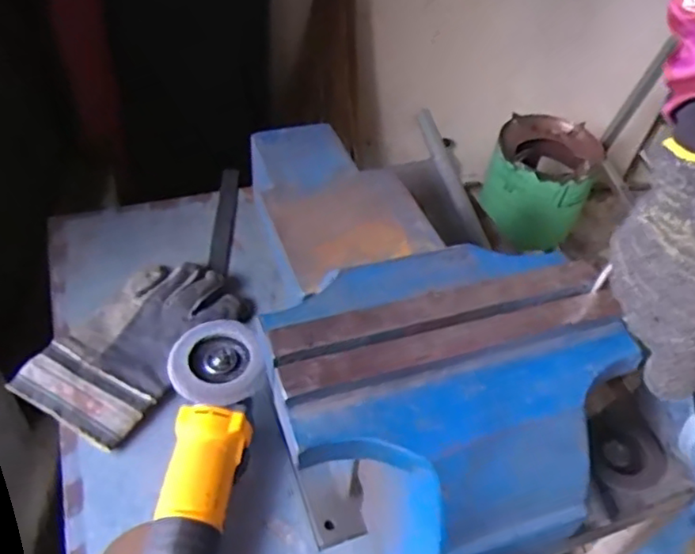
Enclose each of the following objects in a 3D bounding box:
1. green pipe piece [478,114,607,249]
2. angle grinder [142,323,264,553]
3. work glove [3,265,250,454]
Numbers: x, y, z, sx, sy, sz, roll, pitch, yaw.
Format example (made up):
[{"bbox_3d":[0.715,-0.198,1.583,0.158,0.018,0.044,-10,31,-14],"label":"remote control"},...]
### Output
[{"bbox_3d":[0.451,-0.215,1.472,0.235,0.239,0.256,23,47,14],"label":"green pipe piece"},{"bbox_3d":[-0.138,0.210,0.526,0.086,0.072,0.370,5,60,3],"label":"angle grinder"},{"bbox_3d":[-0.234,0.072,0.697,0.150,0.045,0.242,27,49,19],"label":"work glove"}]

